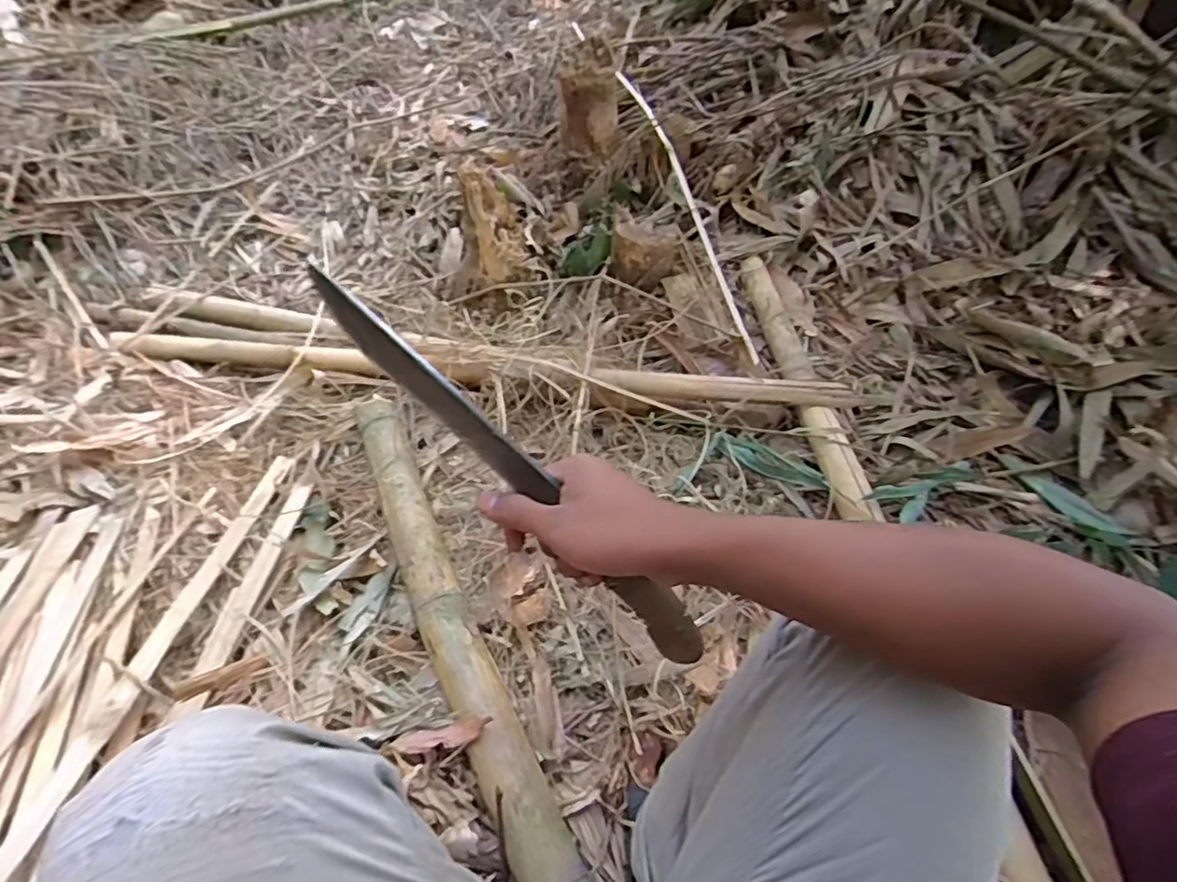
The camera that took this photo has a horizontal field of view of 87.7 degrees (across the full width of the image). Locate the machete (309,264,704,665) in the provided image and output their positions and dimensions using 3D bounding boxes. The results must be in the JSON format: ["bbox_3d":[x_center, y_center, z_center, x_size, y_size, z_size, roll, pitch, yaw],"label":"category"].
[{"bbox_3d":[-0.040,0.026,0.394,0.342,0.034,0.021,47,55,-13],"label":"machete"}]

